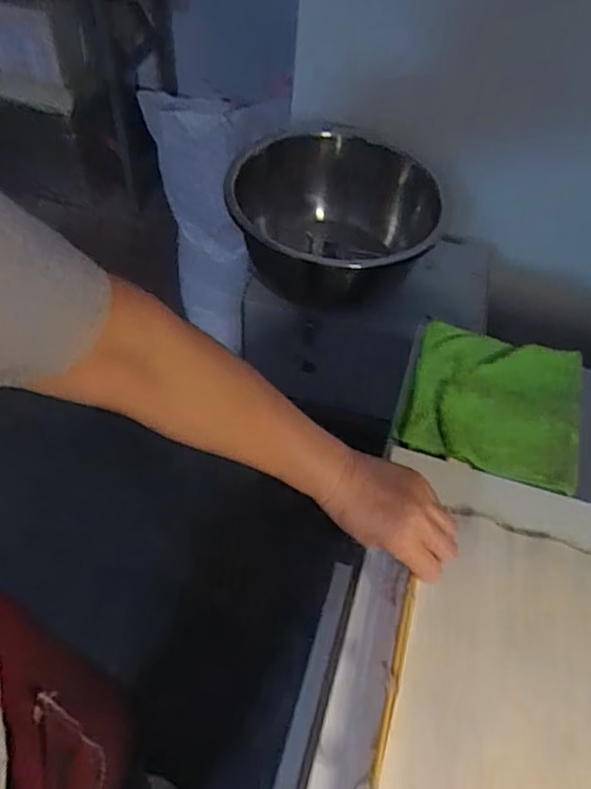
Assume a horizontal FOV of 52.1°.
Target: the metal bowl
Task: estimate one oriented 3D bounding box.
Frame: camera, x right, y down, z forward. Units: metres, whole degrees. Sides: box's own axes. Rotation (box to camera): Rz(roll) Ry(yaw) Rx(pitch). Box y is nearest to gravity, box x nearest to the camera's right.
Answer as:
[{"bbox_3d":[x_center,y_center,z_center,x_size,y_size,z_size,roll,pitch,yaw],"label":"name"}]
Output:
[{"bbox_3d":[0.078,-0.334,1.167,0.359,0.181,0.437,16,54,5],"label":"metal bowl"}]

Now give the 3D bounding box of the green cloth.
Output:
[{"bbox_3d":[0.233,0.008,0.705,0.190,0.024,0.199,16,53,7],"label":"green cloth"}]

